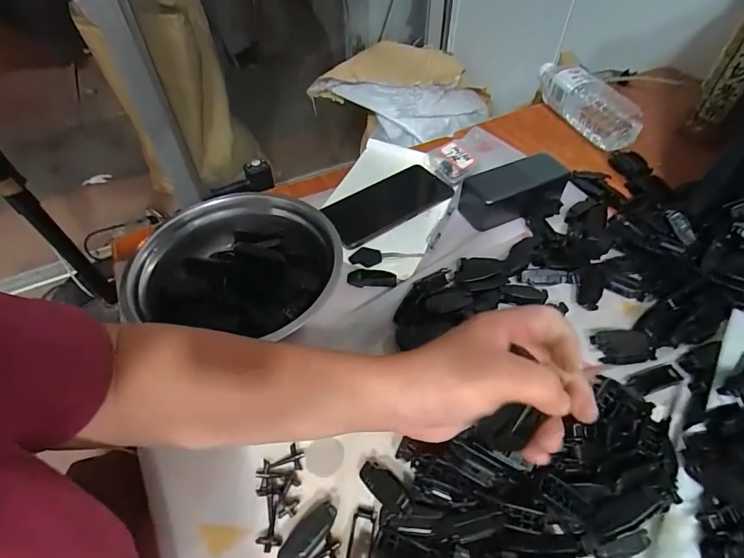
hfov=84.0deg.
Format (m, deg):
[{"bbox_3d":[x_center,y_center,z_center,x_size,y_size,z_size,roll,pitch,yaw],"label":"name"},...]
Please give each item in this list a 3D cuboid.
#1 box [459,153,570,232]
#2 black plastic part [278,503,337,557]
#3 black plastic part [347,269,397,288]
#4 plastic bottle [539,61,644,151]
[{"bbox_3d":[0.179,-0.111,0.512,0.126,0.044,0.064,-15,51,-11],"label":"box"},{"bbox_3d":[-0.046,0.185,0.299,0.017,0.017,0.048,35,59,27],"label":"black plastic part"},{"bbox_3d":[0.000,-0.001,0.456,0.054,0.006,0.021,4,50,5],"label":"black plastic part"},{"bbox_3d":[0.323,-0.271,0.639,0.054,0.070,0.206,-18,52,-13],"label":"plastic bottle"}]

